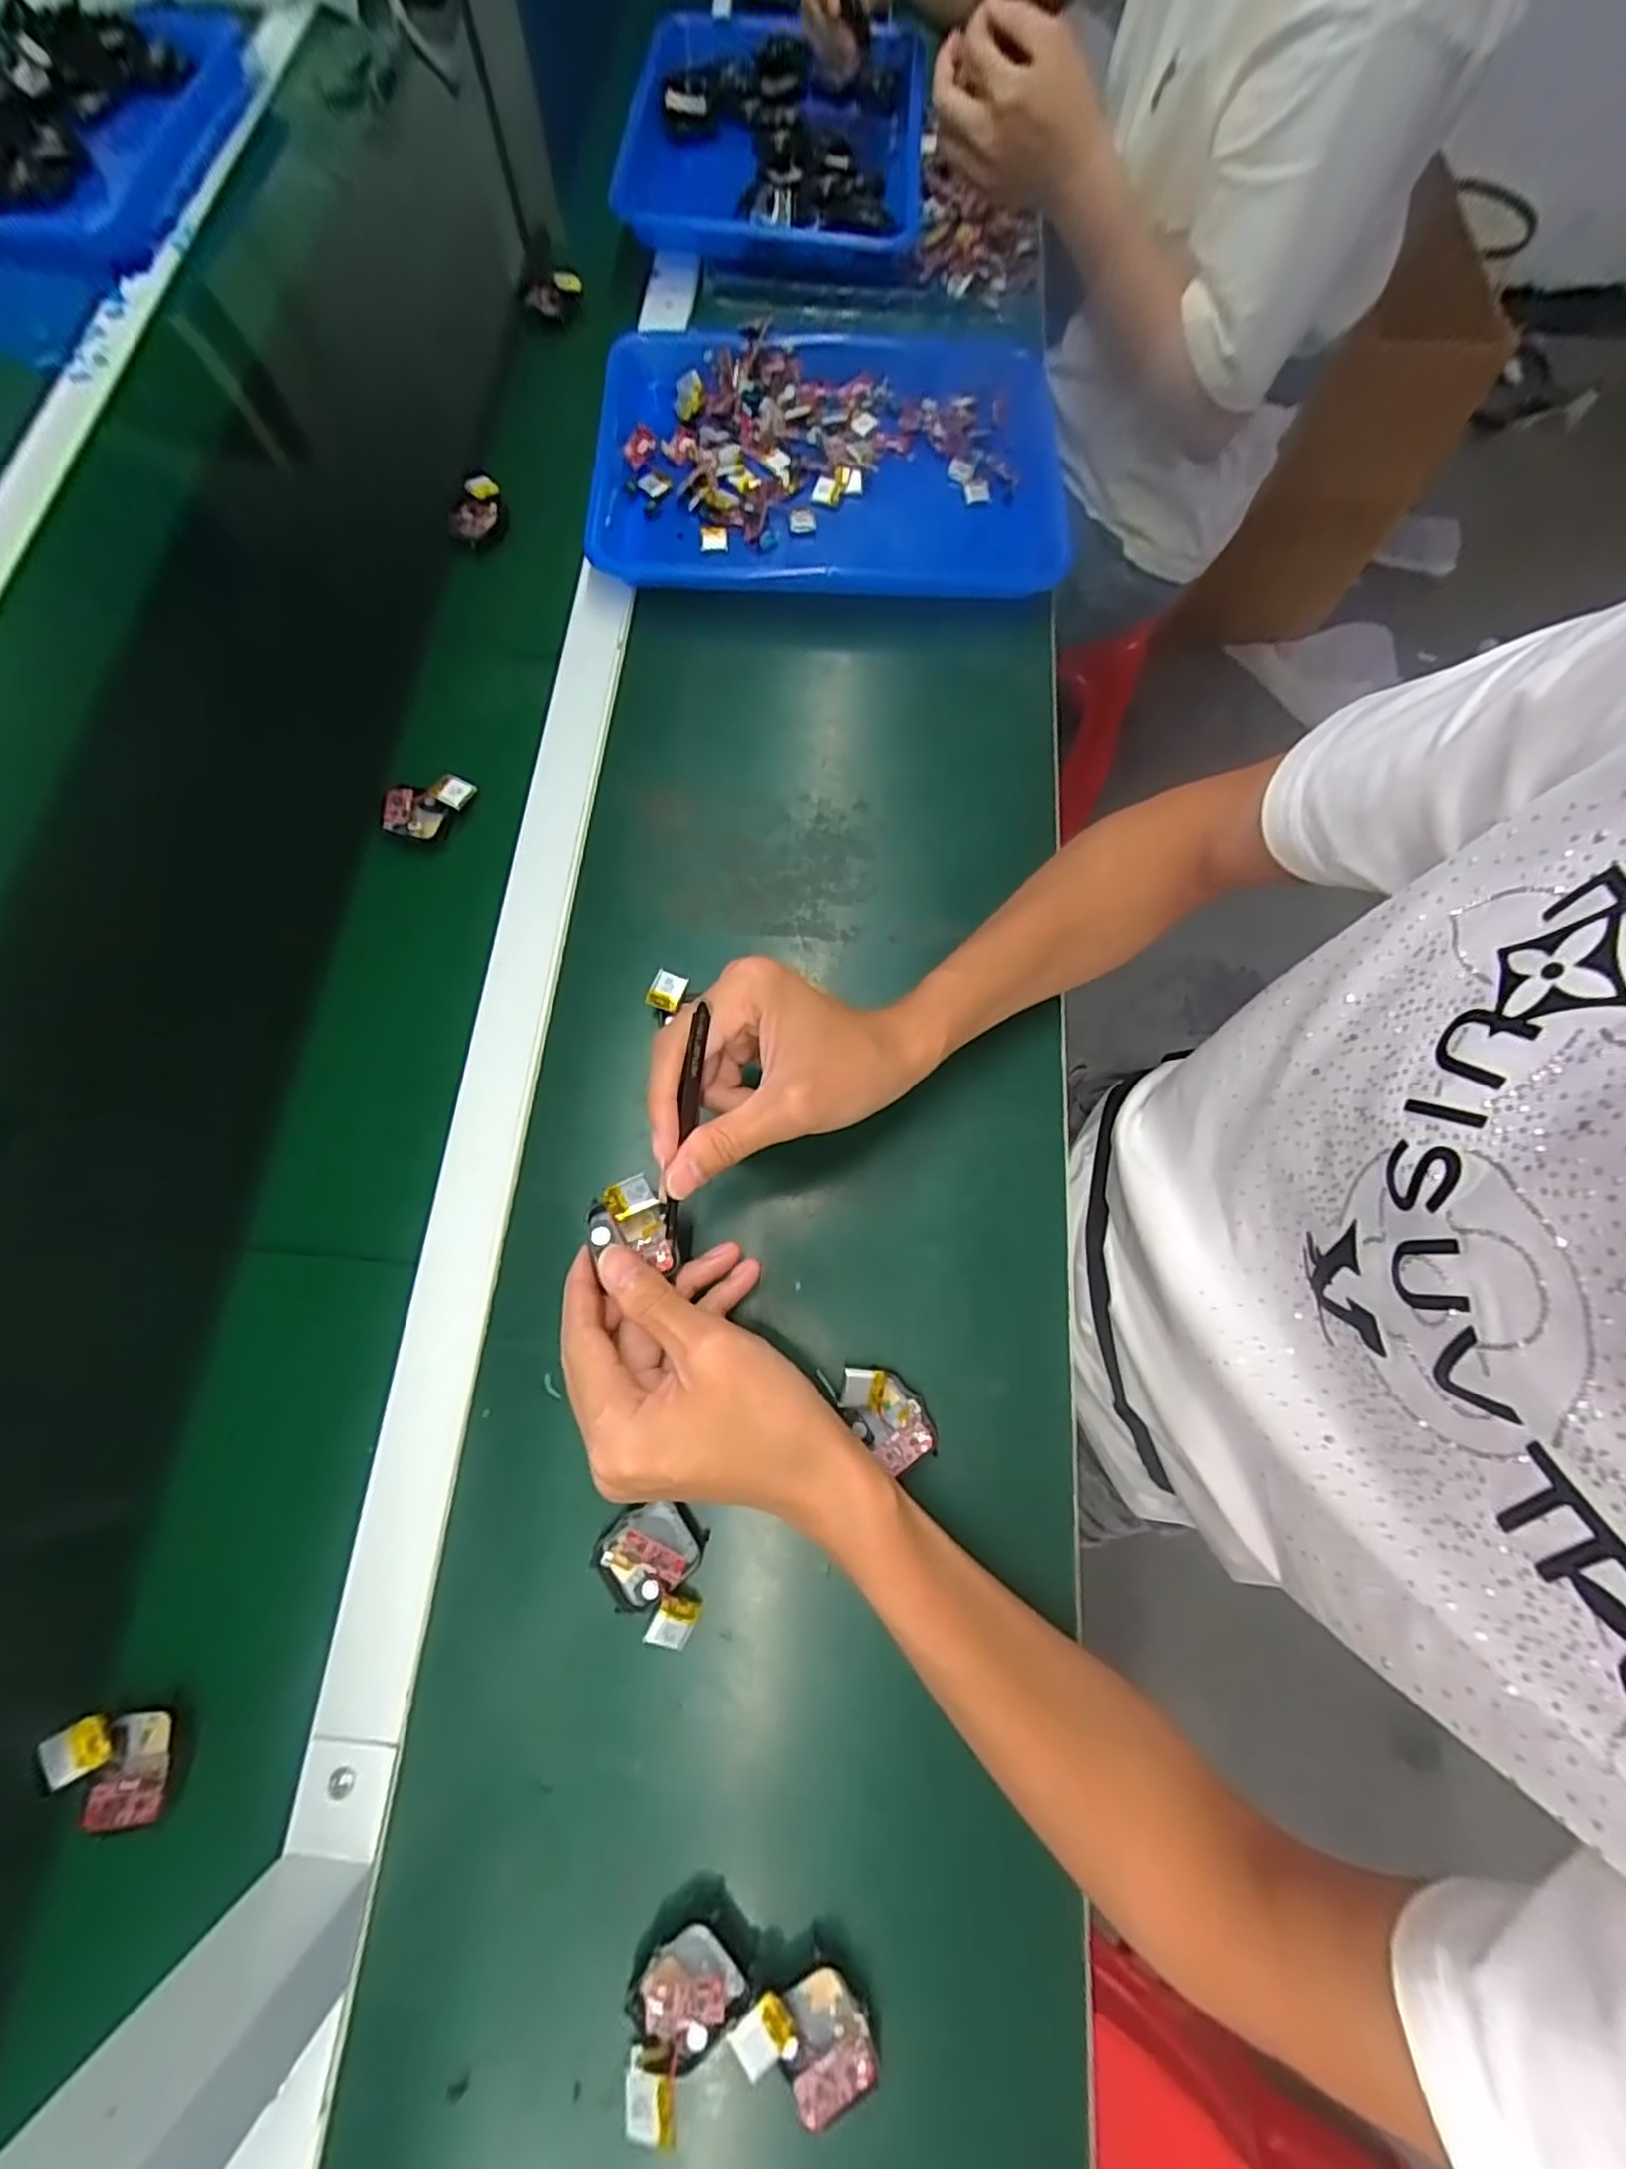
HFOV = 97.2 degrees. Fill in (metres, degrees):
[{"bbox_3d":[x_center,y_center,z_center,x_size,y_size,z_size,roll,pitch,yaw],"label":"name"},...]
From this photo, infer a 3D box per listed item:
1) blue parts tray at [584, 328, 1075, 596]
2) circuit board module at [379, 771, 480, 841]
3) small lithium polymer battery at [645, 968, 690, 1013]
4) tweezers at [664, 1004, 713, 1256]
[{"bbox_3d":[0.015,-0.471,0.546,0.344,0.041,0.273,2,73,0],"label":"blue parts tray"},{"bbox_3d":[-0.241,-0.174,0.453,0.057,0.015,0.035,-13,73,-5],"label":"circuit board module"},{"bbox_3d":[-0.083,-0.053,0.406,0.019,0.004,0.022,21,85,6],"label":"small lithium polymer battery"},{"bbox_3d":[-0.055,0.020,0.308,0.007,0.008,0.104,12,104,3],"label":"tweezers"}]

